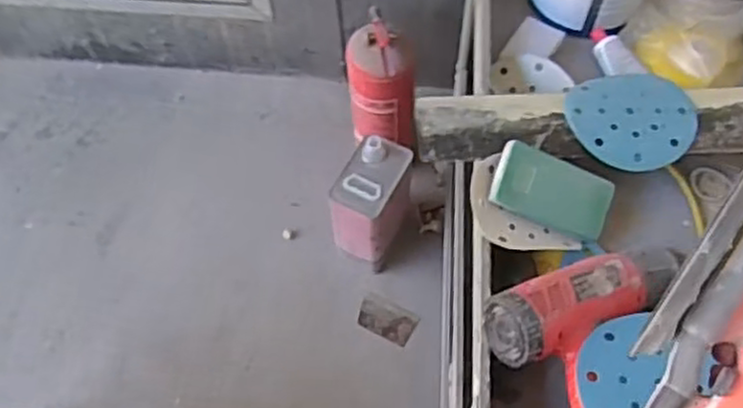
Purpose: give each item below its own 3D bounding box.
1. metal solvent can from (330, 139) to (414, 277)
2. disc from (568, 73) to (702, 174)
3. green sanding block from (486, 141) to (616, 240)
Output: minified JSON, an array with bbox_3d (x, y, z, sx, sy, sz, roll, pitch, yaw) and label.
[{"bbox_3d":[-0.005,0.008,1.468,0.124,0.236,0.154,21,62,12],"label":"metal solvent can"},{"bbox_3d":[0.295,-0.097,0.851,0.140,0.017,0.126,20,66,11],"label":"disc"},{"bbox_3d":[0.200,-0.012,0.812,0.136,0.023,0.071,21,95,-17],"label":"green sanding block"}]

